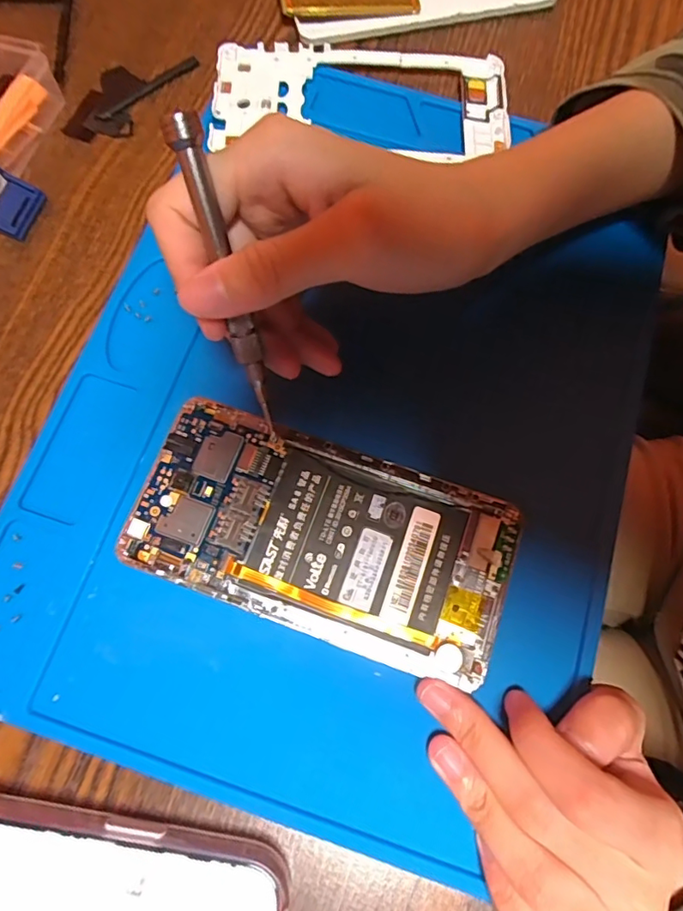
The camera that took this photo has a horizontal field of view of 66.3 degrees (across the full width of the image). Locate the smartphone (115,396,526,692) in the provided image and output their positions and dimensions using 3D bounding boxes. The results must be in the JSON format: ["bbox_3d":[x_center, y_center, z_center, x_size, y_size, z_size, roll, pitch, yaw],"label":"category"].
[{"bbox_3d":[-0.006,0.029,0.197,0.139,0.004,0.070,19,75,5],"label":"smartphone"}]

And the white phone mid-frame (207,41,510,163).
[{"bbox_3d":[0.010,-0.177,0.259,0.142,0.009,0.058,1,74,0],"label":"white phone mid-frame"}]

